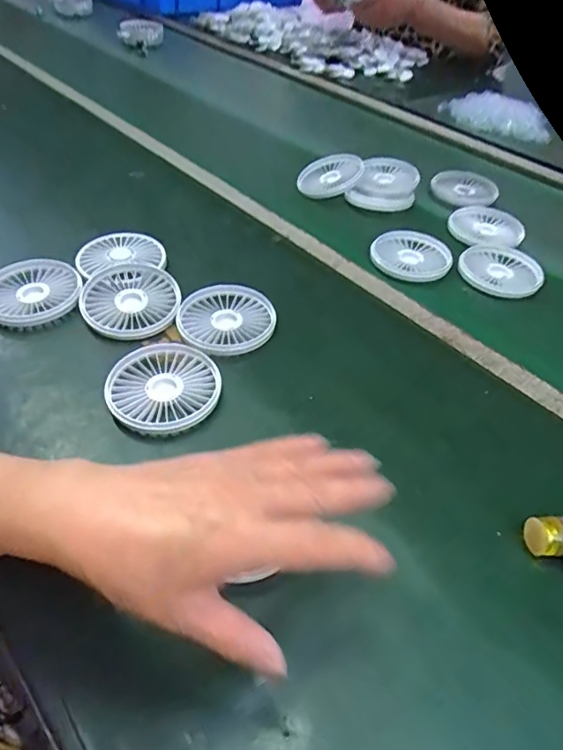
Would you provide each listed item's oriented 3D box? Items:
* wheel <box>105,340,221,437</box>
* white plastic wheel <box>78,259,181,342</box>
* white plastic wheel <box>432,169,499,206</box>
[{"bbox_3d":[-0.092,0.010,0.421,0.083,0.020,0.093,8,45,4],"label":"wheel"},{"bbox_3d":[-0.141,-0.073,0.485,0.088,0.017,0.091,2,45,-2],"label":"white plastic wheel"},{"bbox_3d":[0.256,-0.260,0.732,0.087,0.018,0.087,3,45,-3],"label":"white plastic wheel"}]

